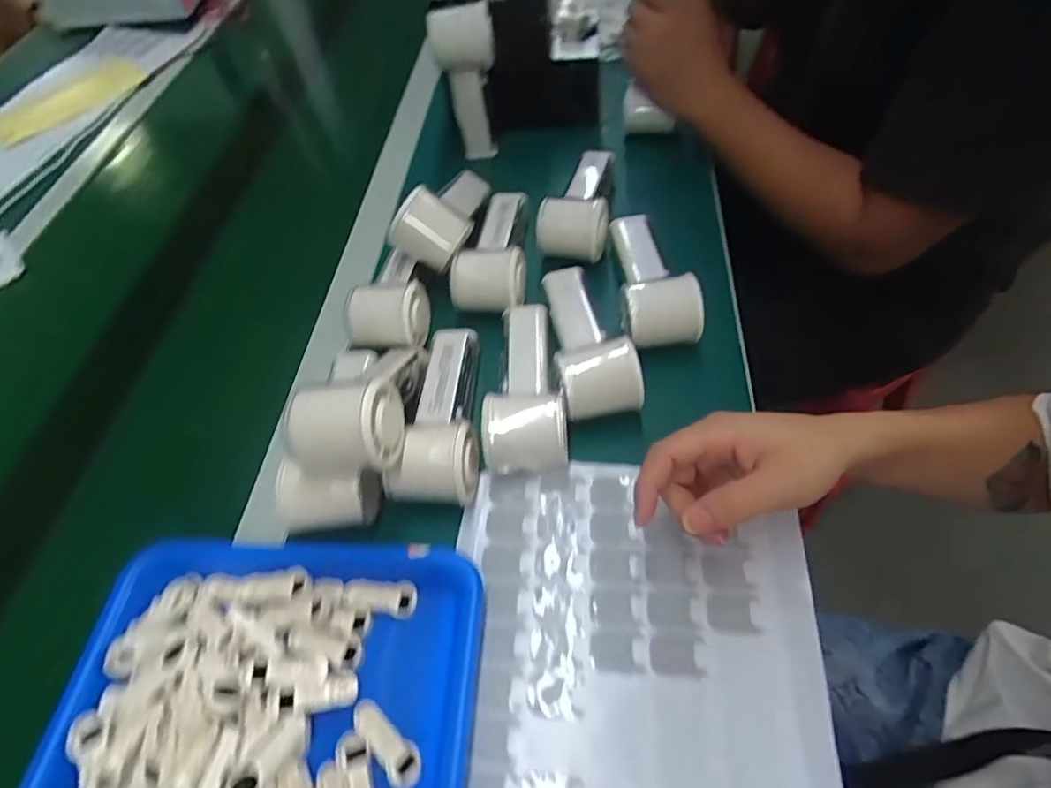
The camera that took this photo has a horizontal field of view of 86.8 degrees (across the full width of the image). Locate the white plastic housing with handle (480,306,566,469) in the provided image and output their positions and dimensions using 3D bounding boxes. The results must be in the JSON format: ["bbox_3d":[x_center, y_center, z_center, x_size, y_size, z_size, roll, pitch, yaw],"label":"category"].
[{"bbox_3d":[-0.002,-0.021,0.429,0.060,0.060,0.147,-3,55,5],"label":"white plastic housing with handle"}]

